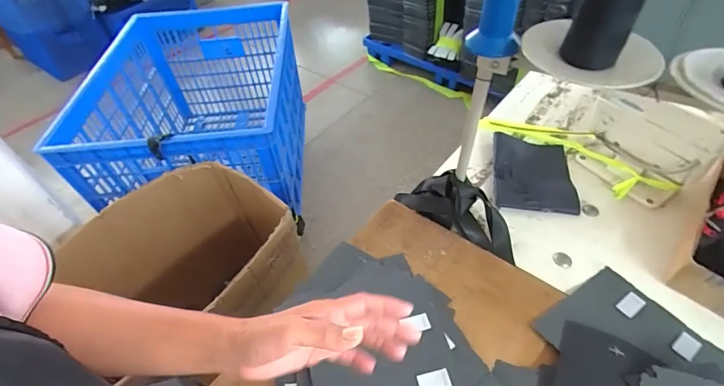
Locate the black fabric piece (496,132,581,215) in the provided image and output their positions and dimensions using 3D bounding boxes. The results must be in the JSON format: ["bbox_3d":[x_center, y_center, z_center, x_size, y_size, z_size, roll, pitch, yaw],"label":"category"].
[{"bbox_3d":[0.289,-0.037,0.652,0.124,0.030,0.161,4,48,8],"label":"black fabric piece"}]

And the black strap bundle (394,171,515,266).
[{"bbox_3d":[0.148,0.018,0.590,0.210,0.067,0.063,32,58,28],"label":"black strap bundle"}]

